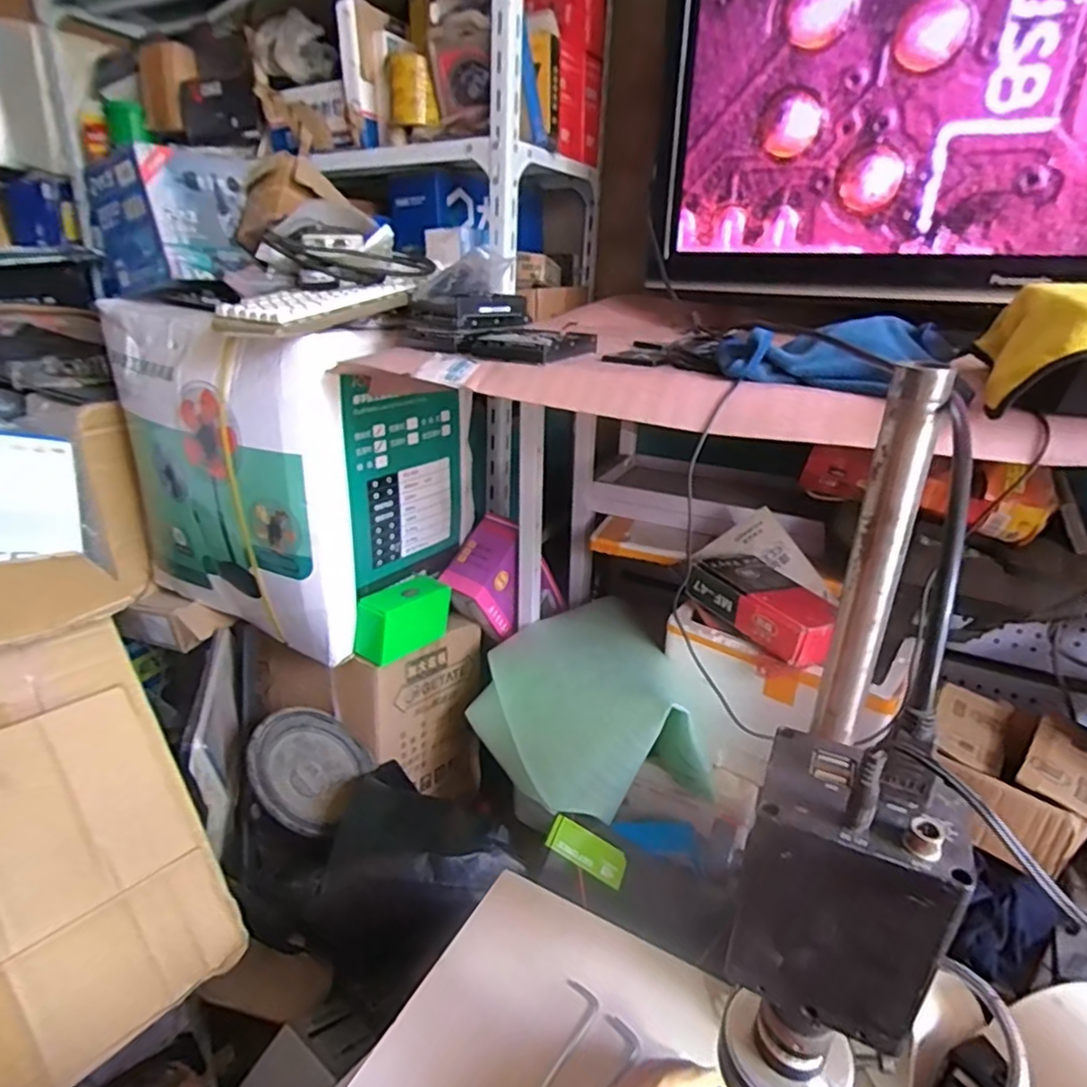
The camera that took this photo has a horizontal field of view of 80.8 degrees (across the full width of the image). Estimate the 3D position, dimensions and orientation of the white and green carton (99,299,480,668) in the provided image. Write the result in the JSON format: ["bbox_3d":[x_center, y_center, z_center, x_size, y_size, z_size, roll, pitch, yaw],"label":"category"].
[{"bbox_3d":[-0.405,-0.134,1.124,0.483,0.465,0.426,14,25,28],"label":"white and green carton"}]

